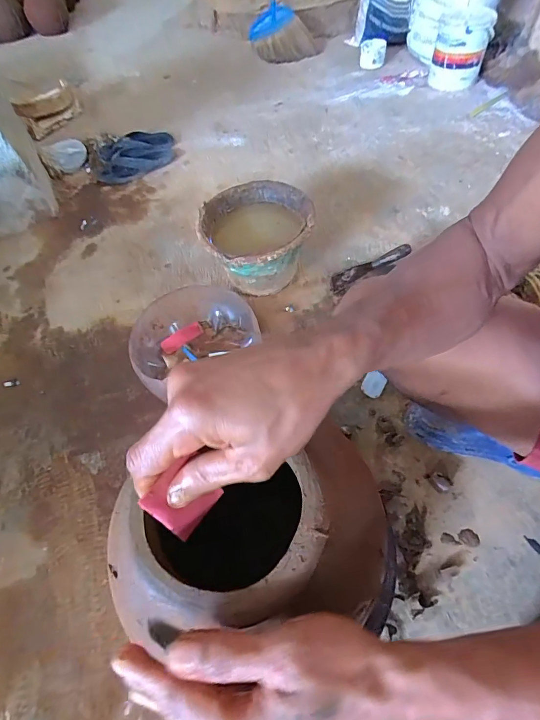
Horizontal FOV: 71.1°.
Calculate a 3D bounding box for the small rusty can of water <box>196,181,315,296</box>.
[{"bbox_3d":[-0.027,-0.268,0.876,0.238,0.168,0.248,-3,57,4],"label":"small rusty can of water"}]

